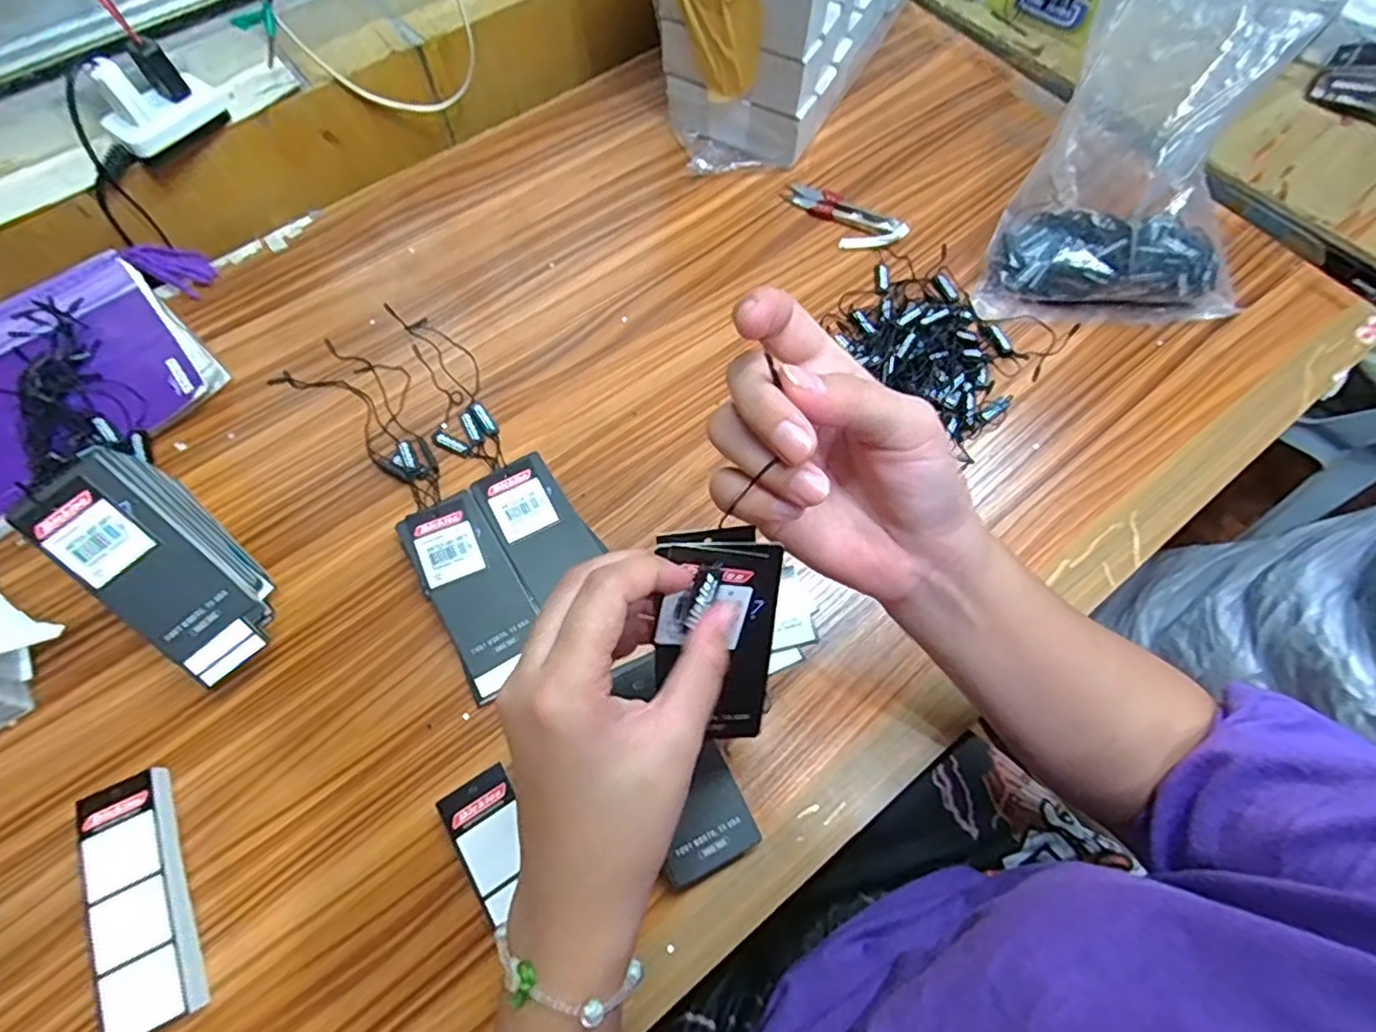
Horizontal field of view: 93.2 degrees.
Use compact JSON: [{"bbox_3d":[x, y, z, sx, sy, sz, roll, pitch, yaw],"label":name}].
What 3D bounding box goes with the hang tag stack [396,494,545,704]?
[{"bbox_3d":[-0.130,0.044,0.396,0.052,0.019,0.120,-29,70,-12],"label":"hang tag stack"}]

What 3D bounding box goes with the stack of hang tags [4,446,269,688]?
[{"bbox_3d":[-0.294,0.026,0.368,0.133,0.091,0.058,41,72,16],"label":"stack of hang tags"}]

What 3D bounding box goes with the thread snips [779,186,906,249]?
[{"bbox_3d":[0.124,-0.244,0.531,0.103,0.010,0.040,35,71,14],"label":"thread snips"}]

